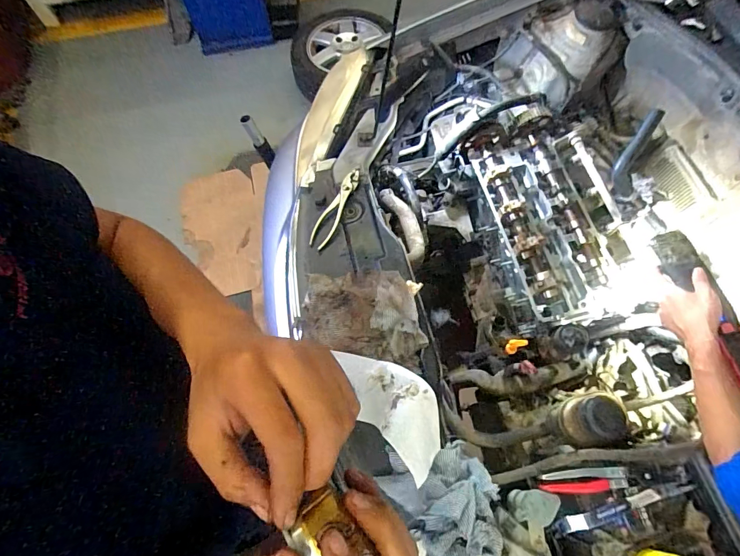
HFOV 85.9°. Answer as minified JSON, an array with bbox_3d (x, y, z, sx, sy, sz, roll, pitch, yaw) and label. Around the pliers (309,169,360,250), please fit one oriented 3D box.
[{"bbox_3d":[-0.076,-0.153,0.870,0.046,0.013,0.192,27,84,11],"label":"pliers"}]

